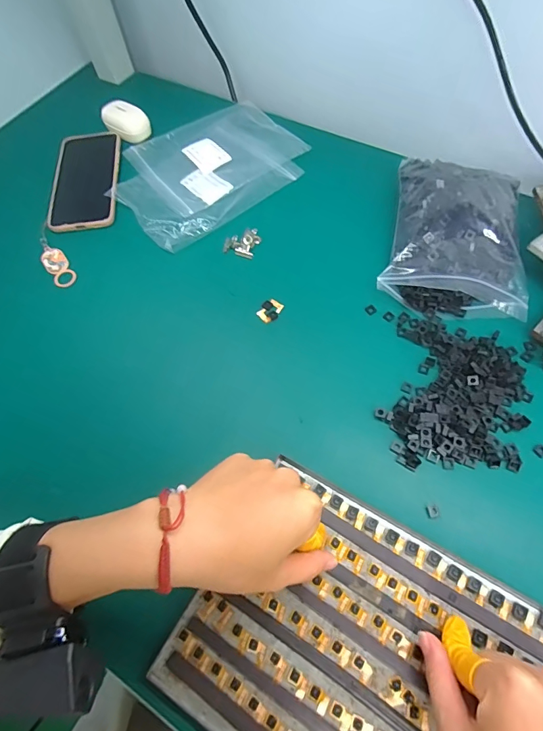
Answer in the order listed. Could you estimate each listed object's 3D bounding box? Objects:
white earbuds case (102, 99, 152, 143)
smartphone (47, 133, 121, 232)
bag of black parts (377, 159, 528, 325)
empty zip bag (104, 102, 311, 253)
[{"bbox_3d":[-0.195,-0.325,0.548,0.061,0.025,0.043,29,68,17],"label":"white earbuds case"},{"bbox_3d":[-0.232,-0.233,0.512,0.077,0.010,0.152,-7,63,1],"label":"smartphone"},{"bbox_3d":[0.190,-0.134,0.418,0.136,0.042,0.178,13,65,11],"label":"bag of black parts"},{"bbox_3d":[-0.083,-0.252,0.517,0.227,0.009,0.181,-38,67,-15],"label":"empty zip bag"}]

